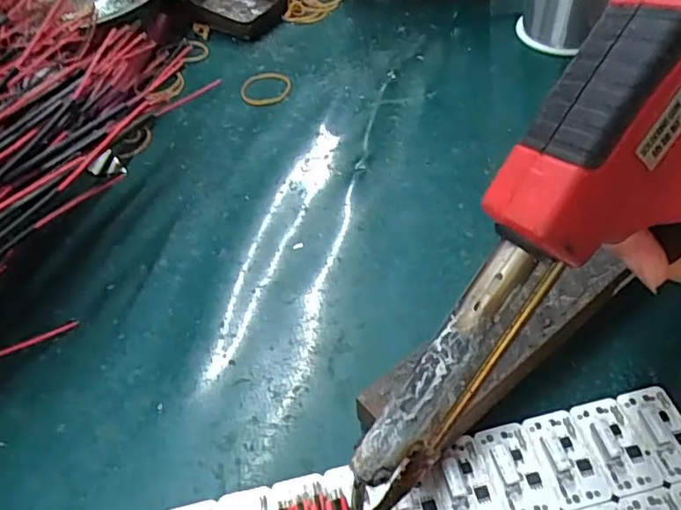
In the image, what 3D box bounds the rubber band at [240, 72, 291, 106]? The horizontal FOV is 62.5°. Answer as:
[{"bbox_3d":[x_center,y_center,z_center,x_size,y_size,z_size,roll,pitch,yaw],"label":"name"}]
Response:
[{"bbox_3d":[-0.051,-0.116,0.383,0.035,0.004,0.037,-3,49,3],"label":"rubber band"}]

